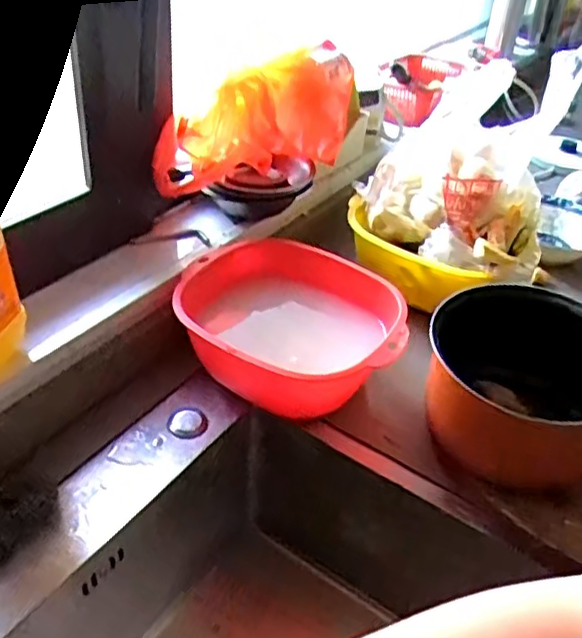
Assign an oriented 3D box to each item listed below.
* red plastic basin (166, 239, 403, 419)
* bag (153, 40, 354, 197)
[{"bbox_3d":[-0.002,0.021,0.711,0.225,0.116,0.225,3,38,-2],"label":"red plastic basin"},{"bbox_3d":[-0.041,-0.232,0.777,0.106,0.110,0.280,30,45,29],"label":"bag"}]

